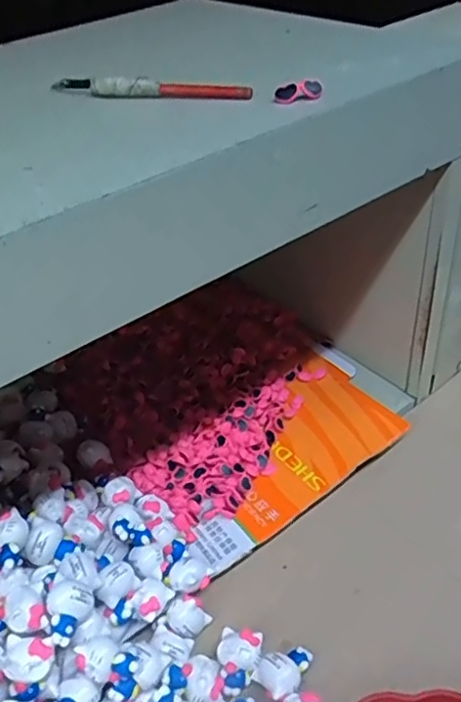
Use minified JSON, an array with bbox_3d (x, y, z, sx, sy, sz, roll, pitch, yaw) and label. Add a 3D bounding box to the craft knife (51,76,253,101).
[{"bbox_3d":[-0.046,-0.139,0.316,0.118,0.010,0.010,11,42,18],"label":"craft knife"}]

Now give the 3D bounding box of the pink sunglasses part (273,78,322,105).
[{"bbox_3d":[0.033,-0.125,0.291,0.023,0.009,0.008,-7,40,-2],"label":"pink sunglasses part"}]

